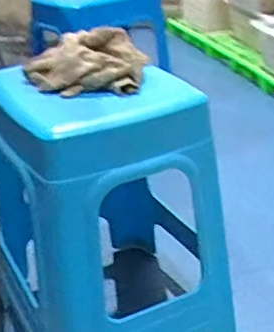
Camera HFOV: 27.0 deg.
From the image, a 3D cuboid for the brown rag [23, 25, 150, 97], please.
[{"bbox_3d":[-0.085,-0.167,0.898,0.189,0.068,0.137,-3,25,0],"label":"brown rag"}]

